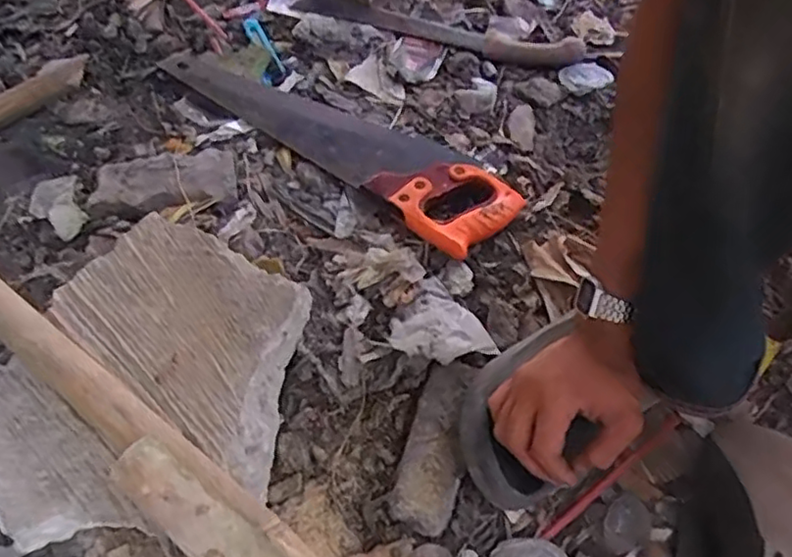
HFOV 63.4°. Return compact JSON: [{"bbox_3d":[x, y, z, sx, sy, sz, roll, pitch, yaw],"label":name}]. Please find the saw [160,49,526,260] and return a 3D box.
[{"bbox_3d":[-0.077,-0.193,0.791,0.498,0.034,0.121,35,67,17],"label":"saw"}]

